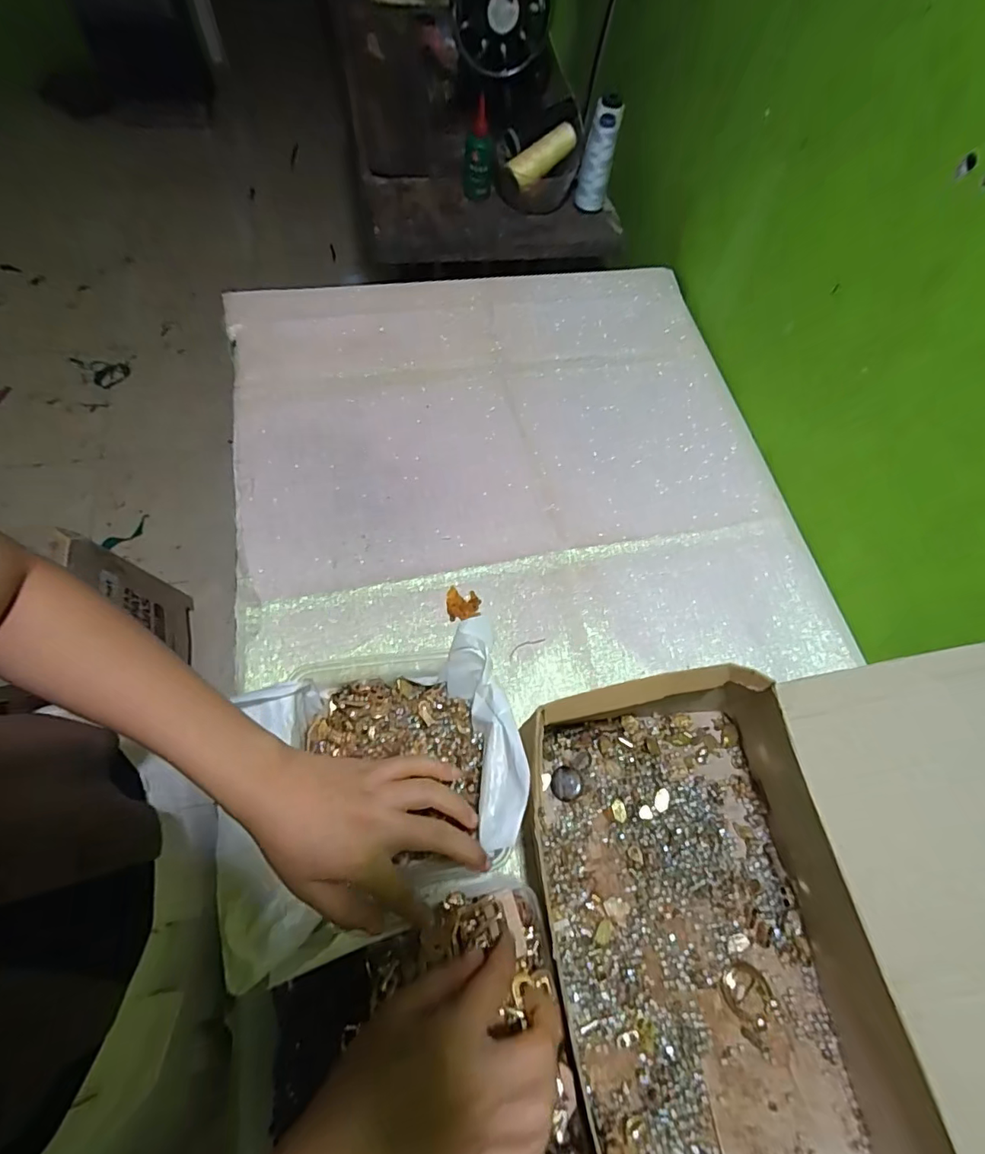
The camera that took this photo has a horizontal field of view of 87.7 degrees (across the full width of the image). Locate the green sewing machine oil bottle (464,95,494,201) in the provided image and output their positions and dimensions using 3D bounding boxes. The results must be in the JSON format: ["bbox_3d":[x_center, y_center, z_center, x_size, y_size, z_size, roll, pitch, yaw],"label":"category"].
[{"bbox_3d":[-0.021,-0.616,0.744,0.041,0.136,0.029,1,65,-3],"label":"green sewing machine oil bottle"}]

